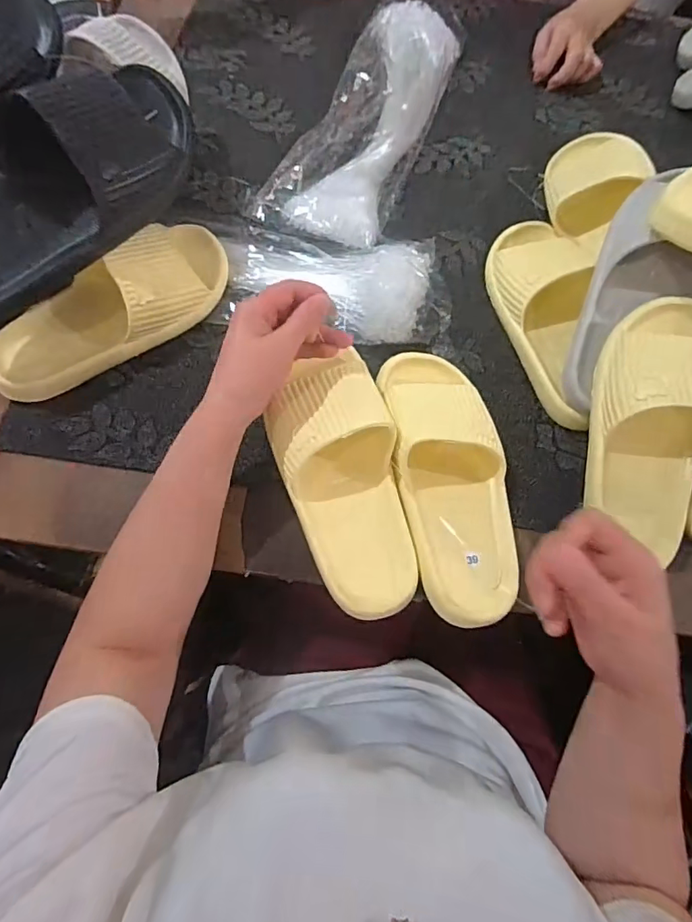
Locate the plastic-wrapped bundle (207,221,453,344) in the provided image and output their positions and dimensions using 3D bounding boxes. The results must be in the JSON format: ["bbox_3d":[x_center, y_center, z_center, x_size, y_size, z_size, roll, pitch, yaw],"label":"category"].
[{"bbox_3d":[-0.017,-0.195,0.538,0.263,0.050,0.133,8,67,1],"label":"plastic-wrapped bundle"}]

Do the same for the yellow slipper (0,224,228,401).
[{"bbox_3d":[-0.225,-0.149,0.491,0.244,0.072,0.085,-32,72,-15],"label":"yellow slipper"}]

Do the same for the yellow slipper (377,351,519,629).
[{"bbox_3d":[0.093,0.013,0.456,0.095,0.062,0.250,-5,67,-5],"label":"yellow slipper"}]

